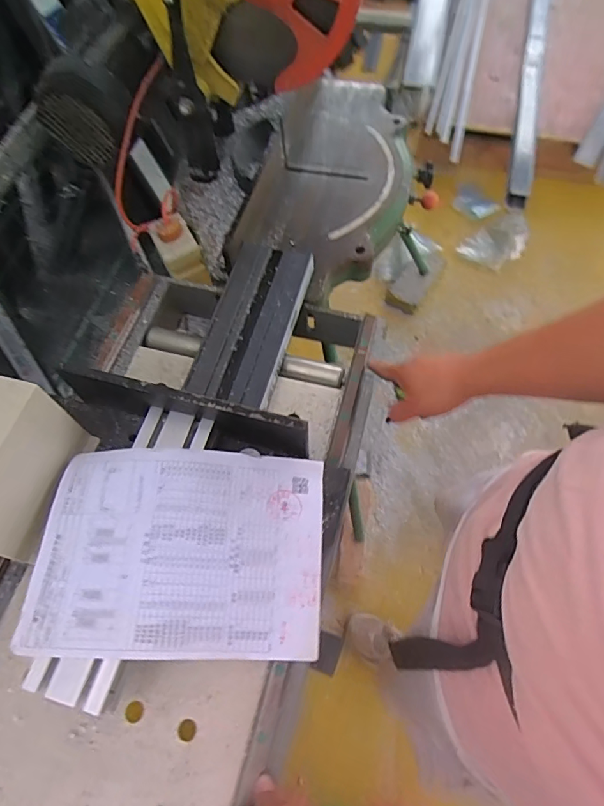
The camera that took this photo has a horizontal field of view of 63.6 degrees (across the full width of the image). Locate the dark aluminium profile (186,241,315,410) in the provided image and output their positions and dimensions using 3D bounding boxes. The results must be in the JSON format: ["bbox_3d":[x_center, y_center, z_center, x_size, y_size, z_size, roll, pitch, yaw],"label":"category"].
[{"bbox_3d":[-0.070,-0.114,0.699,0.114,0.047,0.257,14,65,9],"label":"dark aluminium profile"}]

